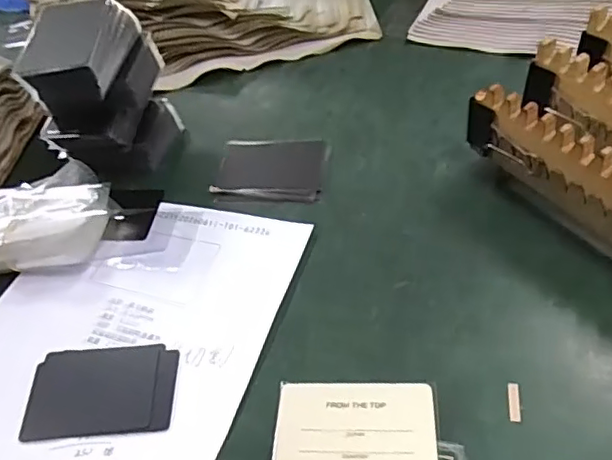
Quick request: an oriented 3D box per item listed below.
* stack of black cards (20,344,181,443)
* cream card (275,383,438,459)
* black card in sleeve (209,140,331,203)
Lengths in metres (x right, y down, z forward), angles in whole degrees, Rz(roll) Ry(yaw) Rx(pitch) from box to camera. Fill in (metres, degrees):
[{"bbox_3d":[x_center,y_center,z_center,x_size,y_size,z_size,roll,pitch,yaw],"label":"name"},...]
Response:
[{"bbox_3d":[-0.130,0.102,0.383,0.096,0.008,0.058,-4,51,3],"label":"stack of black cards"},{"bbox_3d":[0.027,0.107,0.321,0.083,0.004,0.054,-1,47,6],"label":"cream card"},{"bbox_3d":[-0.028,-0.050,0.486,0.089,0.005,0.072,0,51,13],"label":"black card in sleeve"}]

